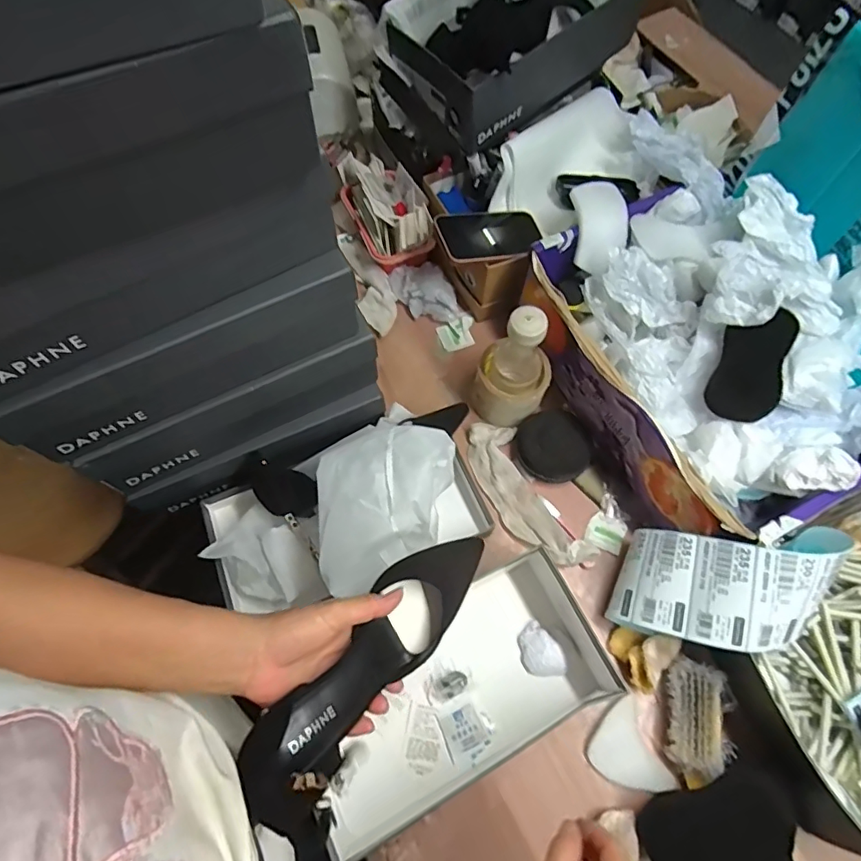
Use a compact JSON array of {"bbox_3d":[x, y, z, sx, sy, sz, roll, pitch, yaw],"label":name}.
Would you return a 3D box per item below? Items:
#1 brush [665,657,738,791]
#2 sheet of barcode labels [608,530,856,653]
[{"bbox_3d":[0.271,0.293,0.533,0.058,0.033,0.103,-3,59,32],"label":"brush"},{"bbox_3d":[0.287,0.156,0.523,0.206,0.043,0.112,-8,74,34],"label":"sheet of barcode labels"}]

